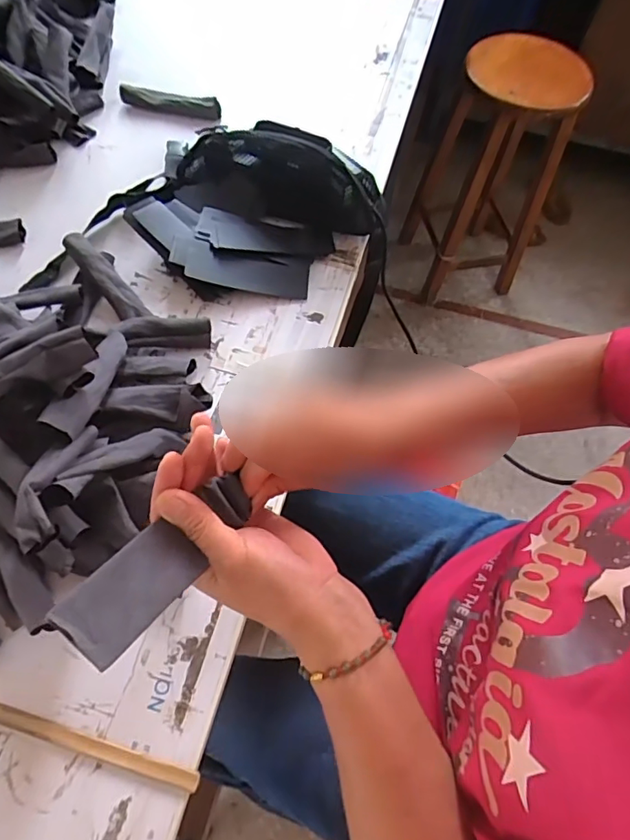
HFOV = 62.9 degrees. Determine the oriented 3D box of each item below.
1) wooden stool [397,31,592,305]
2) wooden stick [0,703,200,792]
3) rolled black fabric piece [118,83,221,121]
[{"bbox_3d":[0.457,-0.643,1.395,0.323,0.649,0.300,-9,64,-7],"label":"wooden stool"},{"bbox_3d":[-0.222,0.254,0.423,0.264,0.005,0.016,16,64,5],"label":"wooden stick"},{"bbox_3d":[-0.215,-0.476,0.768,0.151,0.024,0.027,9,64,2],"label":"rolled black fabric piece"}]

